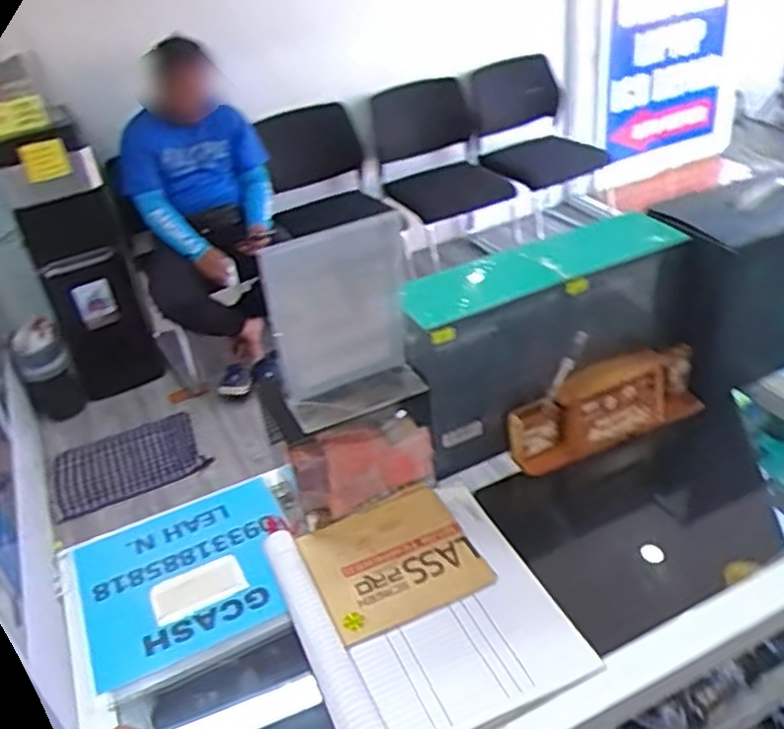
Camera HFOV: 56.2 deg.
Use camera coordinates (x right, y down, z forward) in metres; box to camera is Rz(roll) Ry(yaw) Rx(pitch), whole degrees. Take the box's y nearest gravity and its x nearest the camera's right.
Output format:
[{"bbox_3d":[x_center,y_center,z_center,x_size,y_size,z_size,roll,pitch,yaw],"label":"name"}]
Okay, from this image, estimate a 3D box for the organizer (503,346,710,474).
[{"bbox_3d":[0.238,0.042,0.810,0.235,0.087,0.050,-17,35,-15],"label":"organizer"}]

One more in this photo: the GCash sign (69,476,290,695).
[{"bbox_3d":[-0.208,0.213,0.744,0.209,0.013,0.194,-18,33,-17],"label":"GCash sign"}]

